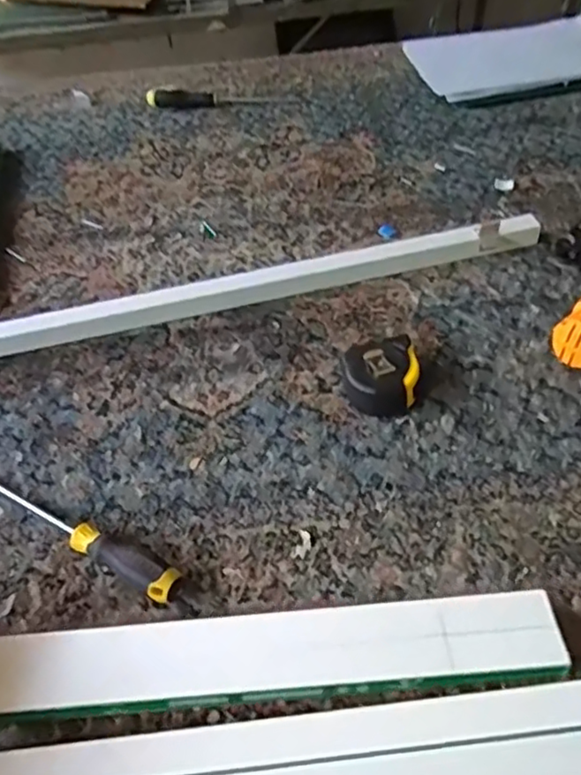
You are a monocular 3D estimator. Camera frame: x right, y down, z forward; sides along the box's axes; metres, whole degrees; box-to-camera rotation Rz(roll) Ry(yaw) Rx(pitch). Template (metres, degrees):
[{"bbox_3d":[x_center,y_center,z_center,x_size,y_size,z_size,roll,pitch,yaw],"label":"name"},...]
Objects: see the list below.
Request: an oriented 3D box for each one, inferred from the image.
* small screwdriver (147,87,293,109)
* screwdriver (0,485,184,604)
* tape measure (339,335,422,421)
[{"bbox_3d":[-0.117,-0.469,0.999,0.229,0.026,0.033,-2,49,4],"label":"small screwdriver"},{"bbox_3d":[-0.185,0.107,0.510,0.241,0.028,0.030,23,55,24],"label":"screwdriver"},{"bbox_3d":[0.082,-0.009,0.572,0.066,0.048,0.063,-2,49,4],"label":"tape measure"}]

